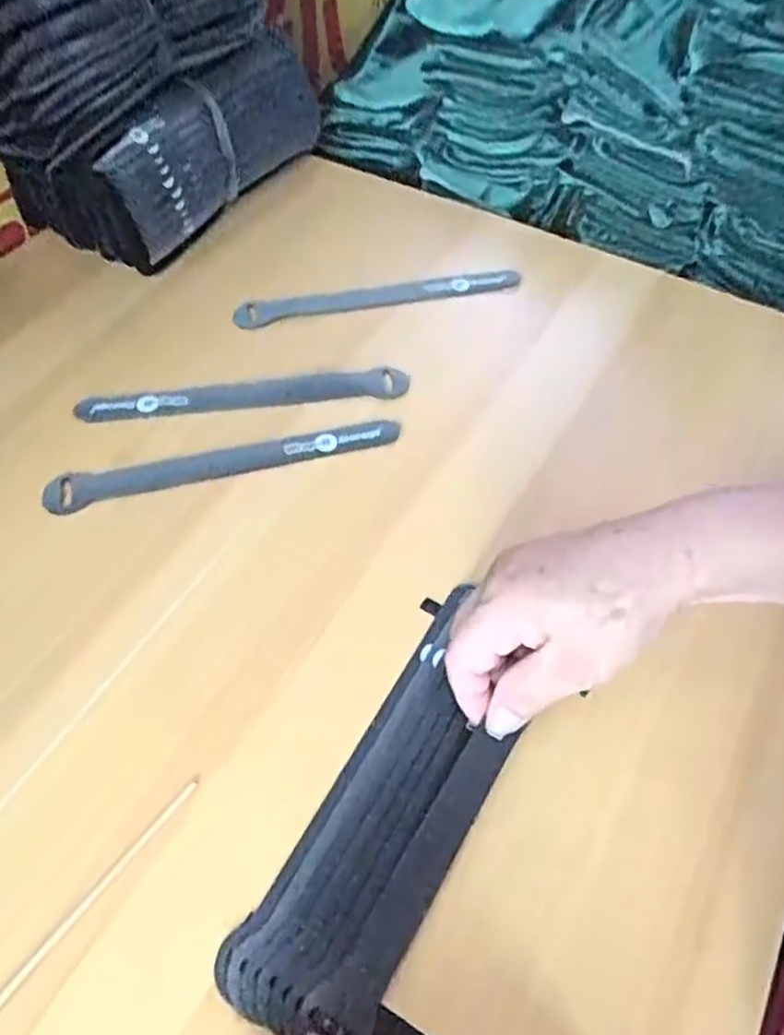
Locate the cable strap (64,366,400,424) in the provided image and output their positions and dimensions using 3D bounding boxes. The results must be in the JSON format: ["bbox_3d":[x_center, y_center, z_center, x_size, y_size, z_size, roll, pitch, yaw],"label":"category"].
[{"bbox_3d":[-0.090,-0.075,0.438,0.199,0.006,0.021,-5,54,-6],"label":"cable strap"}]

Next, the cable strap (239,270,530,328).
[{"bbox_3d":[-0.009,-0.153,0.496,0.195,0.011,0.019,-7,54,-7],"label":"cable strap"}]

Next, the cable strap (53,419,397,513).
[{"bbox_3d":[-0.093,-0.032,0.408,0.197,0.007,0.023,-10,55,-9],"label":"cable strap"}]

